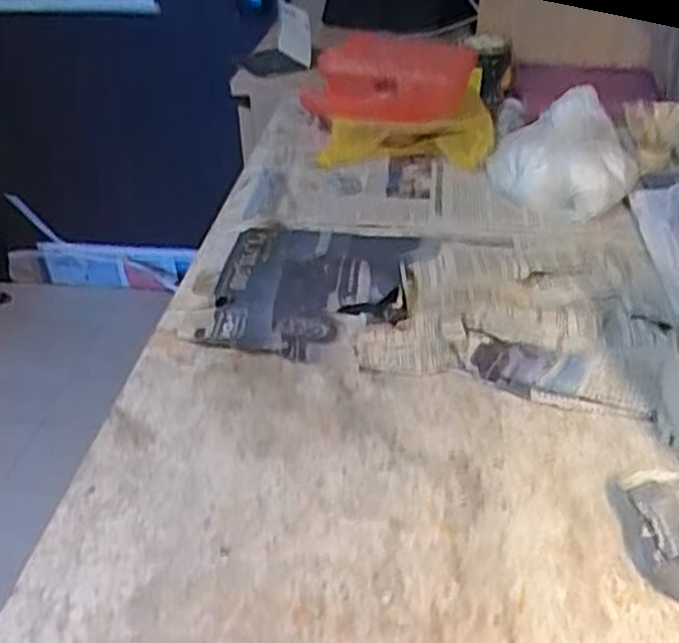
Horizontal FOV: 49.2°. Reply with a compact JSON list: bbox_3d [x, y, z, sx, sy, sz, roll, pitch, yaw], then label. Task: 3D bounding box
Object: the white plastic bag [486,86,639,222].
[{"bbox_3d":[0.217,-0.164,0.716,0.131,0.088,0.110,6,38,10],"label":"white plastic bag"}]

